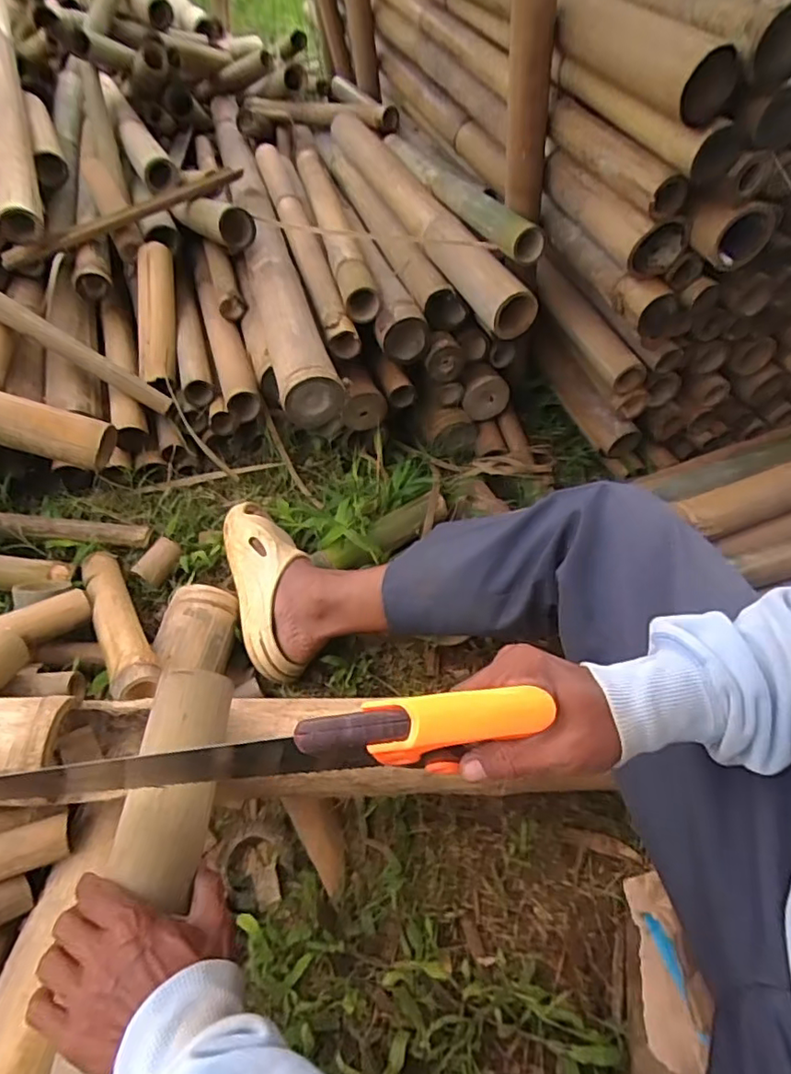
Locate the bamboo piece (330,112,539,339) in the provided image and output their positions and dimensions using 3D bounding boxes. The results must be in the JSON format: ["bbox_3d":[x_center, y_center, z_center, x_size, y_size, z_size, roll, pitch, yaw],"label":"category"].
[{"bbox_3d":[0.020,-0.657,1.098,0.089,0.073,0.939,-10,52,-15],"label":"bamboo piece"}]

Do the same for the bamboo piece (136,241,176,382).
[{"bbox_3d":[-0.410,-0.386,0.994,0.067,0.049,0.297,-8,66,-13],"label":"bamboo piece"}]

